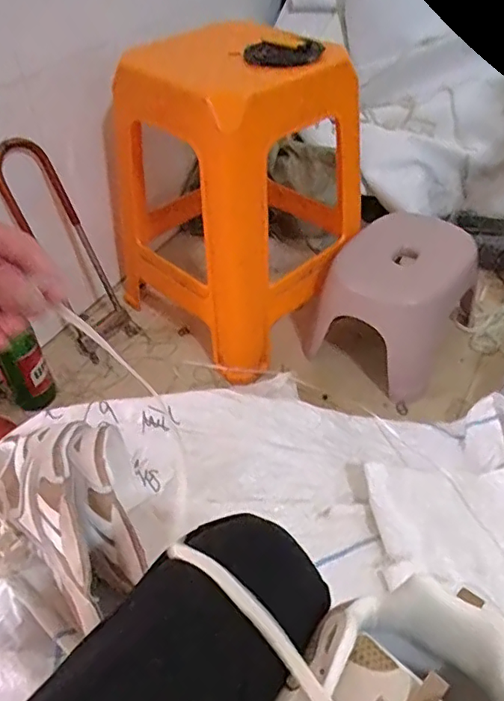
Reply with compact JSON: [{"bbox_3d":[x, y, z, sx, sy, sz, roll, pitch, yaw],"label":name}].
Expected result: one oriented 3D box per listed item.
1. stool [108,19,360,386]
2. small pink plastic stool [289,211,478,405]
[{"bbox_3d":[-0.060,-0.287,0.986,0.400,0.468,0.323,30,53,29],"label":"stool"},{"bbox_3d":[0.242,-0.090,0.972,0.230,0.204,0.250,29,52,28],"label":"small pink plastic stool"}]

